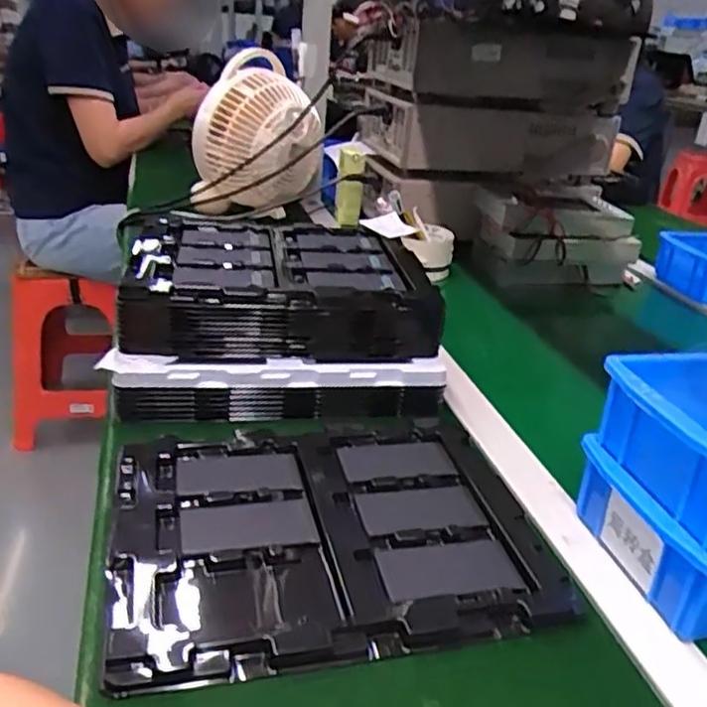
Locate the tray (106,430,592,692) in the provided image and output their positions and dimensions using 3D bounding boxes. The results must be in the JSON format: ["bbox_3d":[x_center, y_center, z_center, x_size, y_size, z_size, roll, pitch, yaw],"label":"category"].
[{"bbox_3d":[-0.014,0.117,0.464,0.280,0.017,0.209,-3,27,-16],"label":"tray"}]

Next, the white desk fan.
[{"bbox_3d":[-0.142,-0.319,1.022,0.190,0.198,0.114,1,27,-7],"label":"white desk fan"}]

